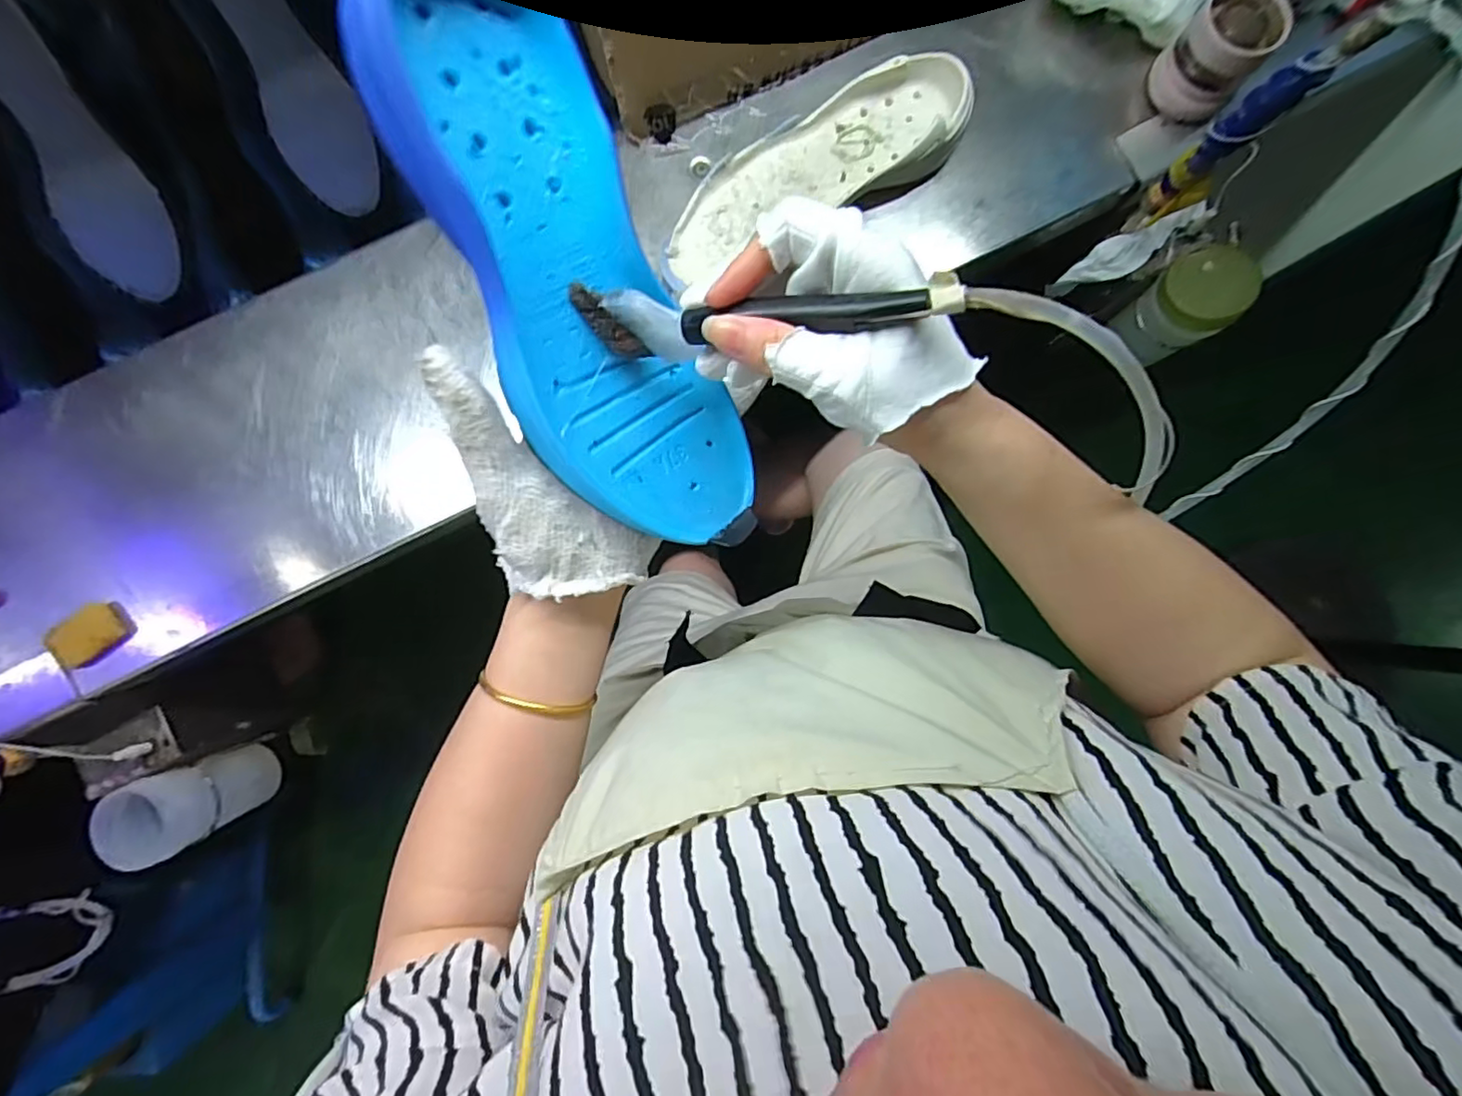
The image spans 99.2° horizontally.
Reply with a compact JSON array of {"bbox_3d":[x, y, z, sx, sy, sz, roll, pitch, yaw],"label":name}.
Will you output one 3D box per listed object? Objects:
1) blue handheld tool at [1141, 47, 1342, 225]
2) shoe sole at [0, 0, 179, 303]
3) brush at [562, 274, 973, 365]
[{"bbox_3d":[0.361,-0.296,0.448,0.033,0.154,0.024,44,86,0],"label":"blue handheld tool"},{"bbox_3d":[-0.538,-0.328,0.508,0.070,0.024,0.231,-22,110,-3],"label":"shoe sole"},{"bbox_3d":[0.009,-0.095,0.249,0.158,0.031,0.018,5,82,26],"label":"brush"}]

